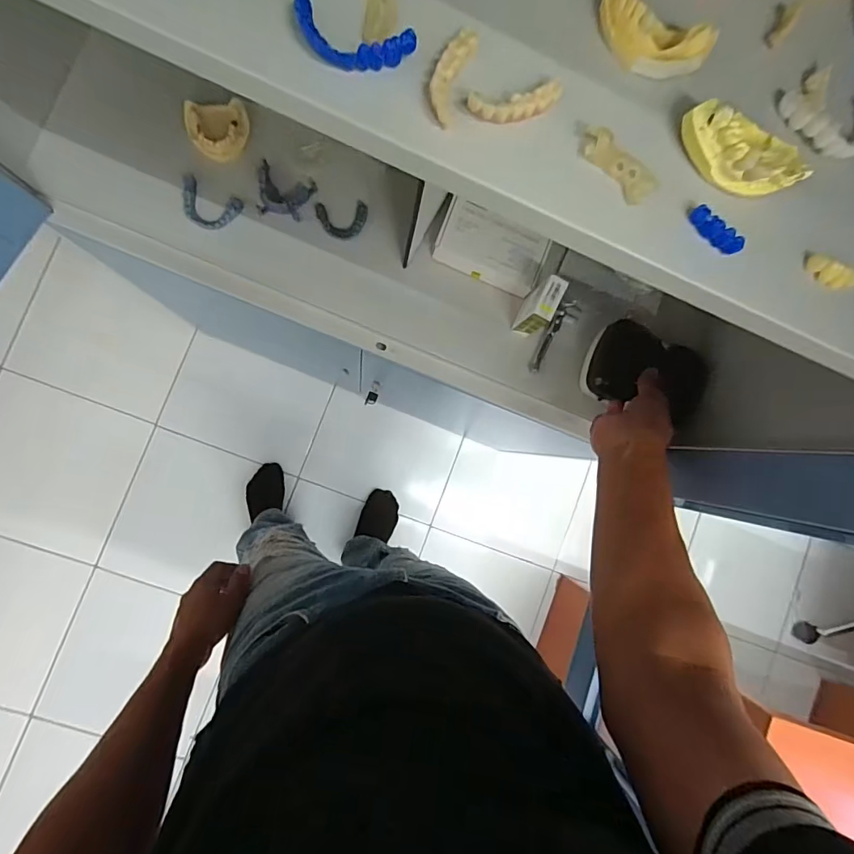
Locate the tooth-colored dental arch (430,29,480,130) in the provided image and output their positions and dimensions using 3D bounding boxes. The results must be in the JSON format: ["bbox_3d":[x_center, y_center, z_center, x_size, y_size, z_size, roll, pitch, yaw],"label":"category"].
[{"bbox_3d":[0.012,-0.171,0.232,0.015,0.008,0.045,20,86,-7],"label":"tooth-colored dental arch"}]

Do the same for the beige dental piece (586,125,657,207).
[{"bbox_3d":[0.097,-0.134,0.245,0.044,0.013,0.016,37,84,-5],"label":"beige dental piece"}]

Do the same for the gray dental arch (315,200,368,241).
[{"bbox_3d":[-0.109,-0.270,0.625,0.066,0.013,0.054,-7,89,-8],"label":"gray dental arch"}]

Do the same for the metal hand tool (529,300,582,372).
[{"bbox_3d":[0.173,-0.123,0.659,0.026,0.009,0.108,29,97,-6],"label":"metal hand tool"}]

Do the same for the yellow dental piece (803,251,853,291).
[{"bbox_3d":[0.220,-0.085,0.261,0.029,0.010,0.010,28,85,-6],"label":"yellow dental piece"}]

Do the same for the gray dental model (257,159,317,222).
[{"bbox_3d":[-0.182,-0.295,0.608,0.068,0.018,0.058,18,86,-7],"label":"gray dental model"}]

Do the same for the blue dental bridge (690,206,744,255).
[{"bbox_3d":[0.151,-0.103,0.251,0.031,0.011,0.007,42,83,-5],"label":"blue dental bridge"}]

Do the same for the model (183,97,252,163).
[{"bbox_3d":[-0.255,-0.363,0.586,0.072,0.020,0.063,-4,89,-8],"label":"model"}]

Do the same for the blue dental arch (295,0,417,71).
[{"bbox_3d":[-0.034,-0.182,0.227,0.055,0.012,0.021,13,87,-7],"label":"blue dental arch"}]

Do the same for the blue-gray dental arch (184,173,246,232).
[{"bbox_3d":[-0.273,-0.276,0.600,0.073,0.012,0.050,24,85,-7],"label":"blue-gray dental arch"}]

